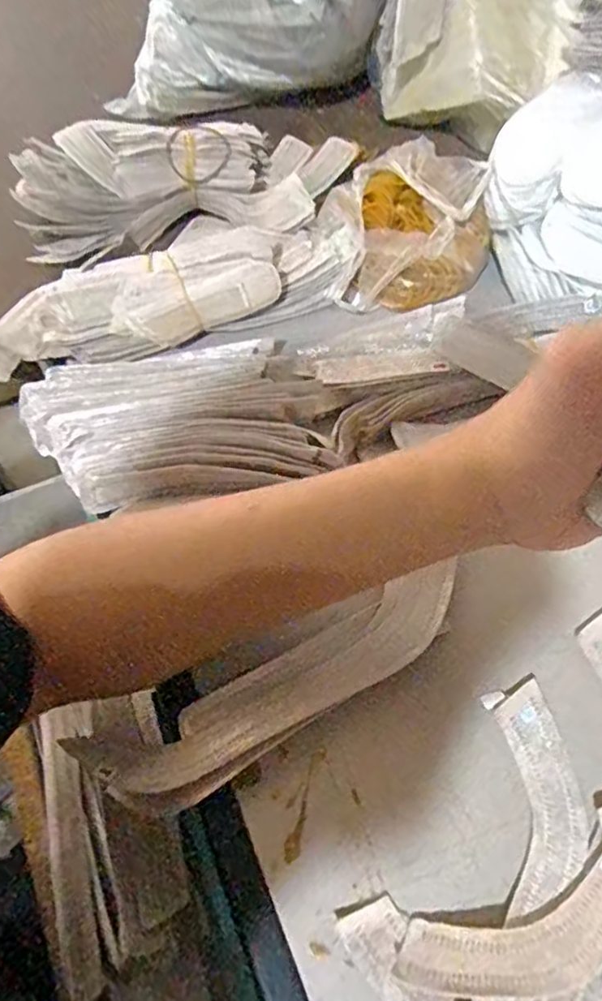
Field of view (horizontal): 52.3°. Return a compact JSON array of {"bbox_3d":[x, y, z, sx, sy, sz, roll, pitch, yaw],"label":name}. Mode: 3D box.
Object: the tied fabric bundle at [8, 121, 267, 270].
[{"bbox_3d":[-0.124,-0.244,0.474,0.196,0.061,0.092,-9,60,-4],"label":"tied fabric bundle"}]

